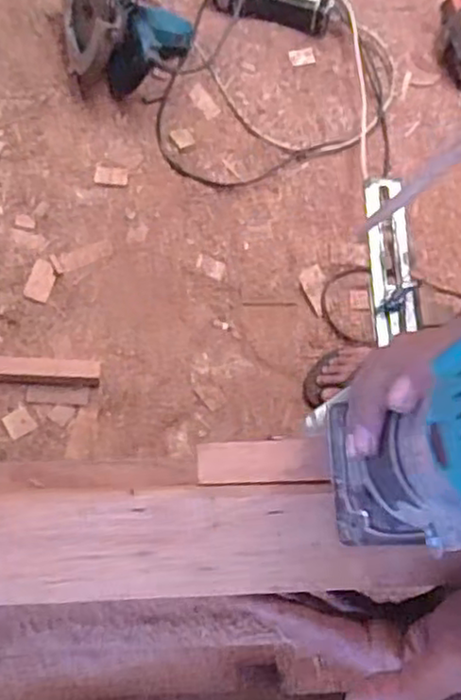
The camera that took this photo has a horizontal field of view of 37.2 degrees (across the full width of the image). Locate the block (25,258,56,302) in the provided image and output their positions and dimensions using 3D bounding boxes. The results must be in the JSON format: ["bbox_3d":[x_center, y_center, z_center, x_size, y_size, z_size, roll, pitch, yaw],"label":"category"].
[{"bbox_3d":[-0.347,-0.127,1.257,0.046,0.011,0.076,13,75,0],"label":"block"}]

